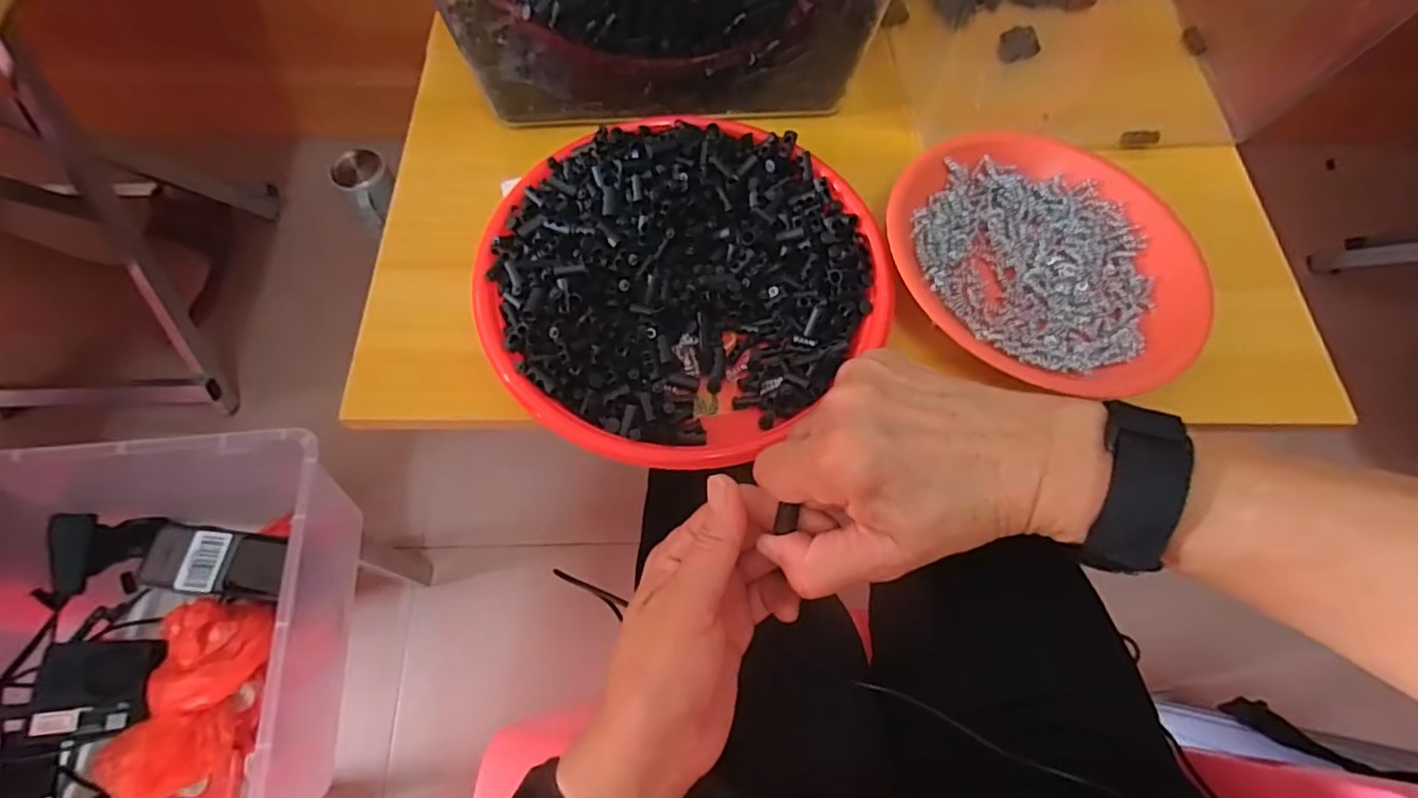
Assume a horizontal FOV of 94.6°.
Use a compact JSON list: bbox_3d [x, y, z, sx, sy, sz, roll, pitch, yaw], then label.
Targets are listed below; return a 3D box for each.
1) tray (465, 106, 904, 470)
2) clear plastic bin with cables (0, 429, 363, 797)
[{"bbox_3d":[-0.017,-0.077,0.392,0.227,0.035,0.218,1,66,-1],"label":"tray"},{"bbox_3d":[-0.459,0.204,0.546,0.297,0.187,0.338,-5,66,-4],"label":"clear plastic bin with cables"}]

